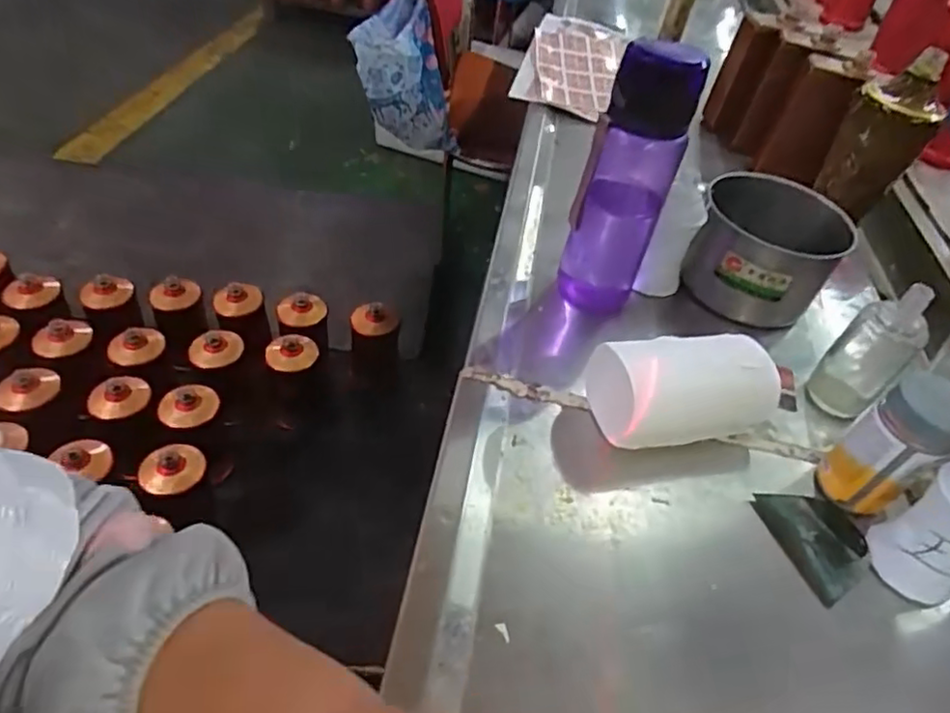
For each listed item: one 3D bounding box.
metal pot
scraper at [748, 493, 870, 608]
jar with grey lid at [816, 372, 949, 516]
[{"bbox_3d":[0.280,-0.099,0.629,0.132,0.095,0.106,23,46,14],"label":"metal pot"},{"bbox_3d":[0.242,0.128,0.460,0.051,0.016,0.082,-12,48,-20],"label":"scraper"},{"bbox_3d":[0.298,0.063,0.460,0.055,0.106,0.055,4,44,-4],"label":"jar with grey lid"}]

